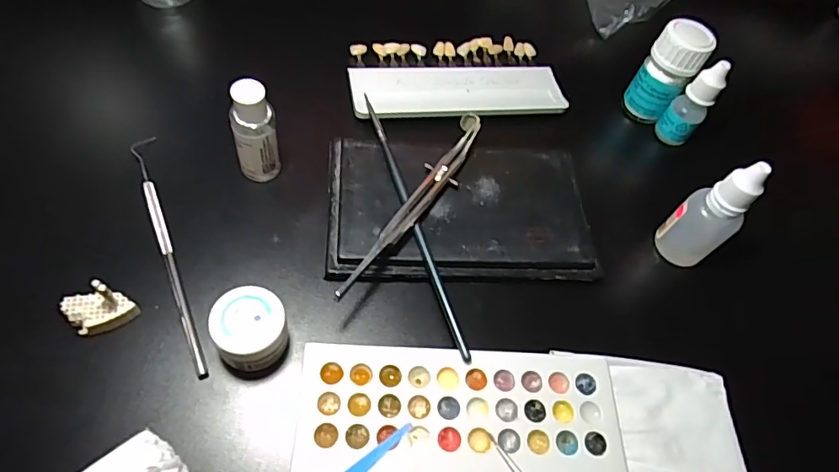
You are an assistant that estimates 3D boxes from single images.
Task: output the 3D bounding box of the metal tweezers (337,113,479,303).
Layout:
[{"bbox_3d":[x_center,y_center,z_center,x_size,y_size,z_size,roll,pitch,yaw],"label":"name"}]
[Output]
[{"bbox_3d":[-0.002,-0.019,0.283,0.017,0.021,0.144,32,59,9],"label":"metal tweezers"}]

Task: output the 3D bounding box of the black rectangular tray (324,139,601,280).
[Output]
[{"bbox_3d":[0.025,-0.018,0.298,0.151,0.012,0.087,1,60,-10],"label":"black rectangular tray"}]

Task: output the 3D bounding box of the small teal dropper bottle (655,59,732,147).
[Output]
[{"bbox_3d":[0.182,-0.088,0.344,0.023,0.061,0.018,38,60,12],"label":"small teal dropper bottle"}]

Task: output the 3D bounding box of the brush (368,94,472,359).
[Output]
[{"bbox_3d":[-0.005,-0.012,0.287,0.006,0.010,0.171,-12,63,-17],"label":"brush"}]

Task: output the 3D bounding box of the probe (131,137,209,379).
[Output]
[{"bbox_3d":[-0.133,0.003,0.270,0.008,0.008,0.154,-17,64,-19],"label":"probe"}]

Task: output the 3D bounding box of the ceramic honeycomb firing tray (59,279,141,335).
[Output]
[{"bbox_3d":[-0.151,0.030,0.236,0.027,0.027,0.023,33,60,10],"label":"ceramic honeycomb firing tray"}]

